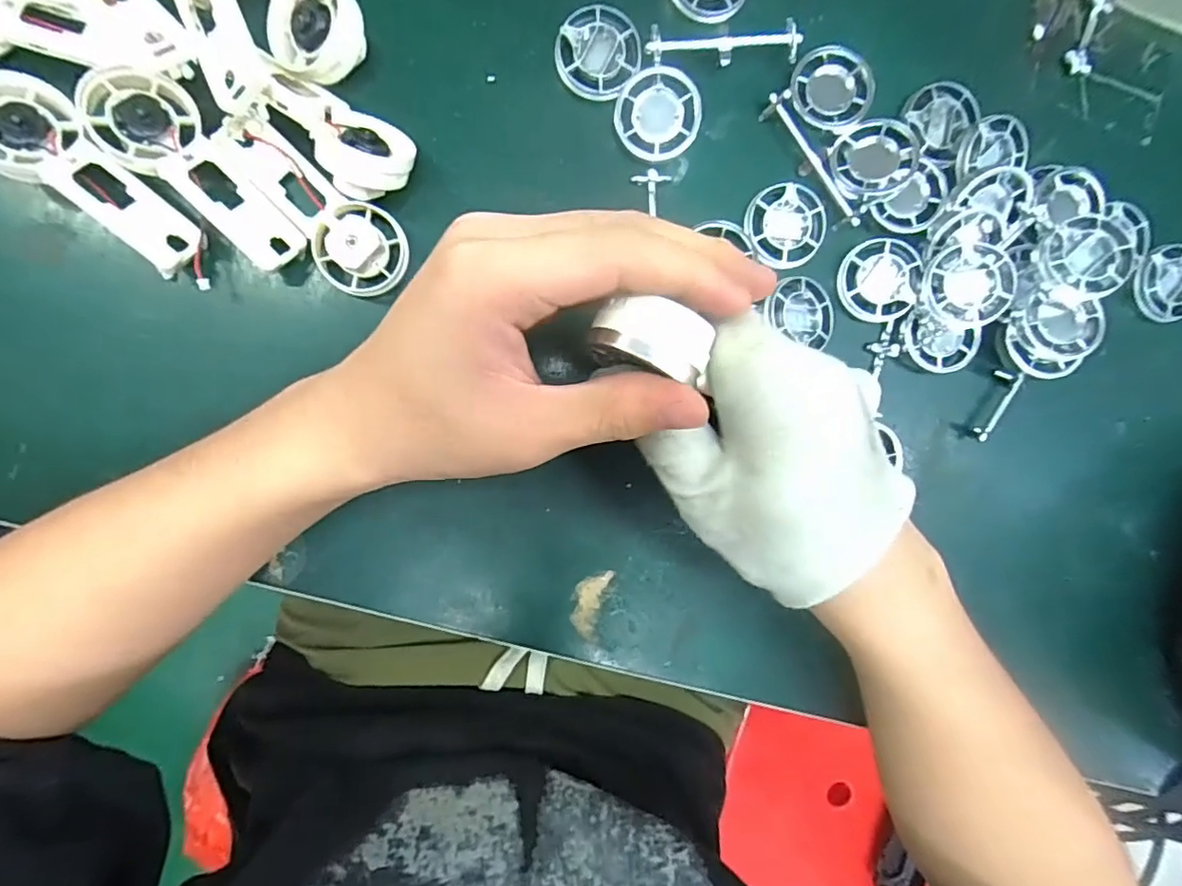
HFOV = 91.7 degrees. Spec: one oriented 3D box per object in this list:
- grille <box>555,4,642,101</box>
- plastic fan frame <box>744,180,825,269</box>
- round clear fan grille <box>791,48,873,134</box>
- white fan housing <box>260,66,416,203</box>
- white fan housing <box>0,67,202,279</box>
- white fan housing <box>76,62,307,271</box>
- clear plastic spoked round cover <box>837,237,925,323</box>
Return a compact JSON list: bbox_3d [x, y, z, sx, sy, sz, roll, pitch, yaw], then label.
[{"bbox_3d":[0.003,-0.177,0.260,0.037,0.005,0.039,0,94,-5],"label":"grille"},{"bbox_3d":[0.093,-0.103,0.273,0.040,0.010,0.038,-17,95,-4],"label":"plastic fan frame"},{"bbox_3d":[0.113,-0.167,0.272,0.037,0.012,0.034,0,94,-5],"label":"round clear fan grille"},{"bbox_3d":[-0.107,-0.128,0.245,0.064,0.024,0.034,26,91,-6],"label":"white fan housing"},{"bbox_3d":[-0.207,-0.109,0.230,0.095,0.016,0.034,41,90,-6],"label":"white fan housing"},{"bbox_3d":[-0.161,-0.115,0.238,0.092,0.011,0.037,40,67,-17],"label":"white fan housing"},{"bbox_3d":[0.140,-0.079,0.275,0.036,0.010,0.038,0,94,-5],"label":"clear plastic spoked round cover"}]

